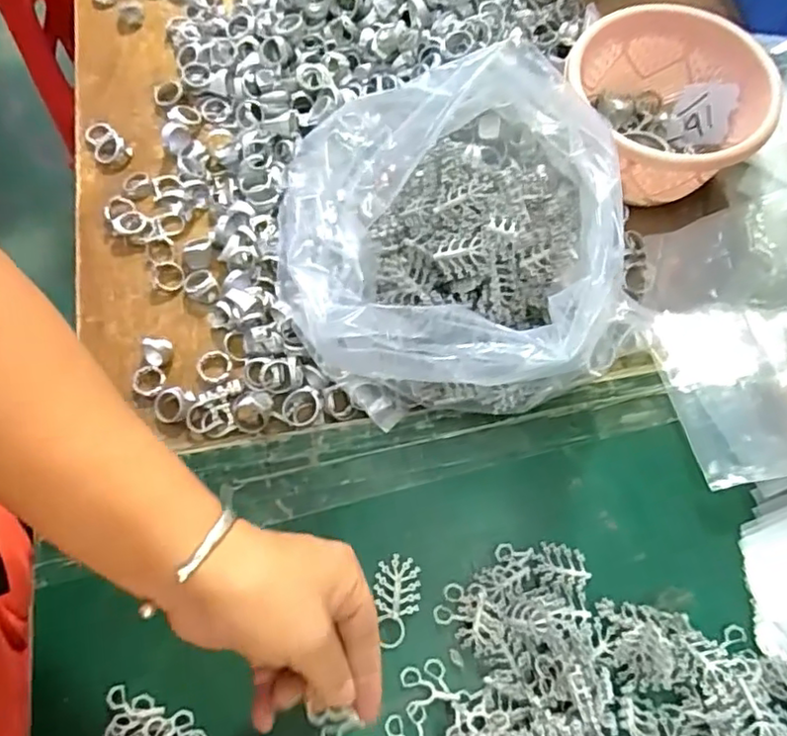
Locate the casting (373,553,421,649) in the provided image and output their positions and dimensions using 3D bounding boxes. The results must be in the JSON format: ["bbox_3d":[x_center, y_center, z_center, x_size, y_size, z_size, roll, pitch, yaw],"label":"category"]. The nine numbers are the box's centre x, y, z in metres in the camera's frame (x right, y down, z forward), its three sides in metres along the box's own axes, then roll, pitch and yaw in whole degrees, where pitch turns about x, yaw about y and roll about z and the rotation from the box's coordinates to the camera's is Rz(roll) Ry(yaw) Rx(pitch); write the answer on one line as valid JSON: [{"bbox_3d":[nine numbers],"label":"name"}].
[{"bbox_3d":[0.002,0.143,0.383,0.027,0.006,0.051,3,70,0],"label":"casting"}]

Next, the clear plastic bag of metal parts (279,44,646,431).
[{"bbox_3d":[0.033,-0.061,0.386,0.185,0.148,0.193,-36,74,-13],"label":"clear plastic bag of metal parts"}]

